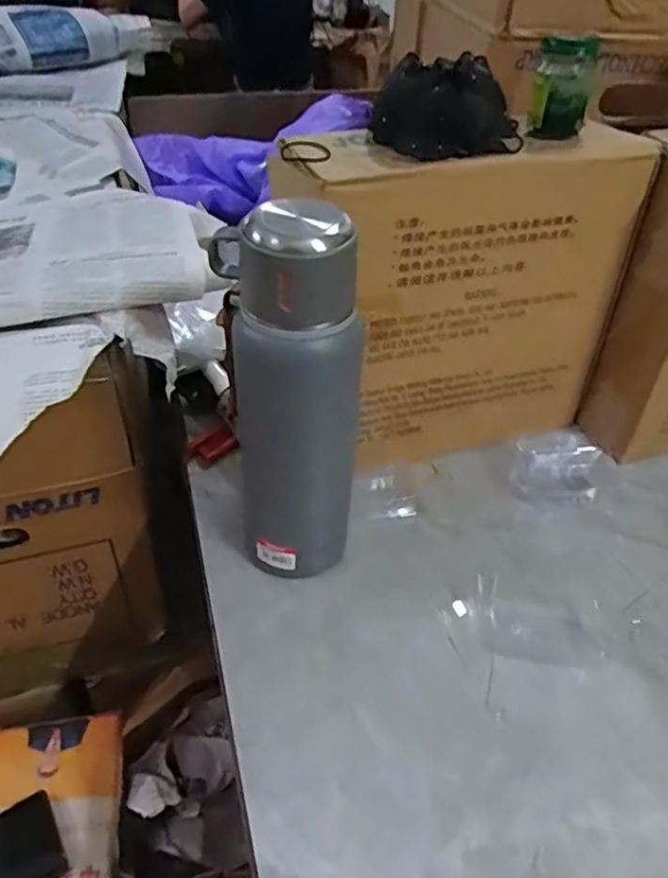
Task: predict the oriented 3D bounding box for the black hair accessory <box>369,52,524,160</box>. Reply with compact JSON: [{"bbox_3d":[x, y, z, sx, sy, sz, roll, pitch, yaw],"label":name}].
[{"bbox_3d":[0.082,-0.236,0.474,0.103,0.060,0.070,-1,40,-5],"label":"black hair accessory"}]

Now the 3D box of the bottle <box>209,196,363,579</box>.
[{"bbox_3d":[-0.027,-0.014,0.444,0.072,0.274,0.061,-12,43,-16],"label":"bottle"}]

